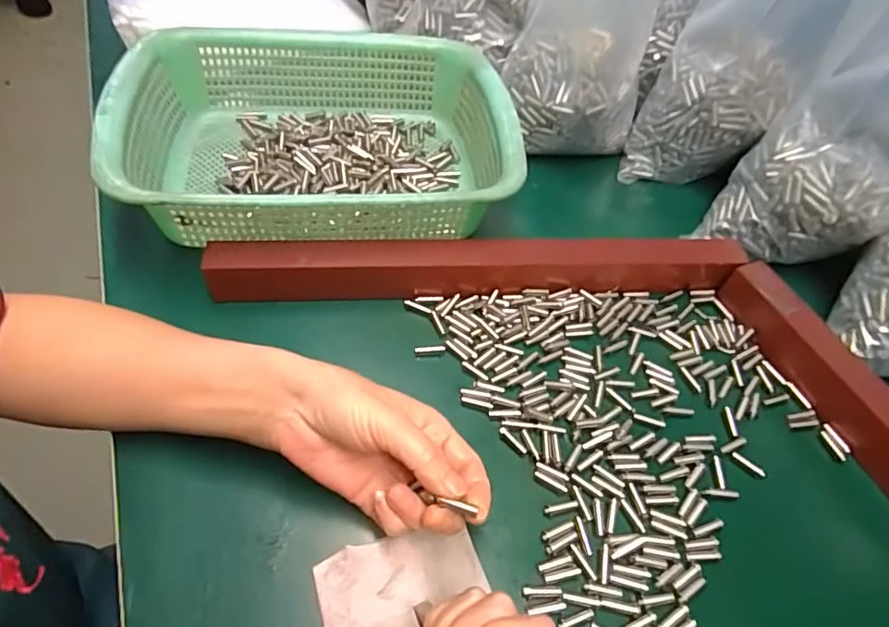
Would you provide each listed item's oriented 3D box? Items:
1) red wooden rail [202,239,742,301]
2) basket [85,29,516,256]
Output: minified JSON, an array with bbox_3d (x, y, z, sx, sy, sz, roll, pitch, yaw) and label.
[{"bbox_3d":[0.031,-0.036,0.394,0.386,0.039,0.025,-3,55,-6],"label":"red wooden rail"},{"bbox_3d":[-0.098,-0.145,0.434,0.293,0.089,0.222,-6,56,-8],"label":"basket"}]

